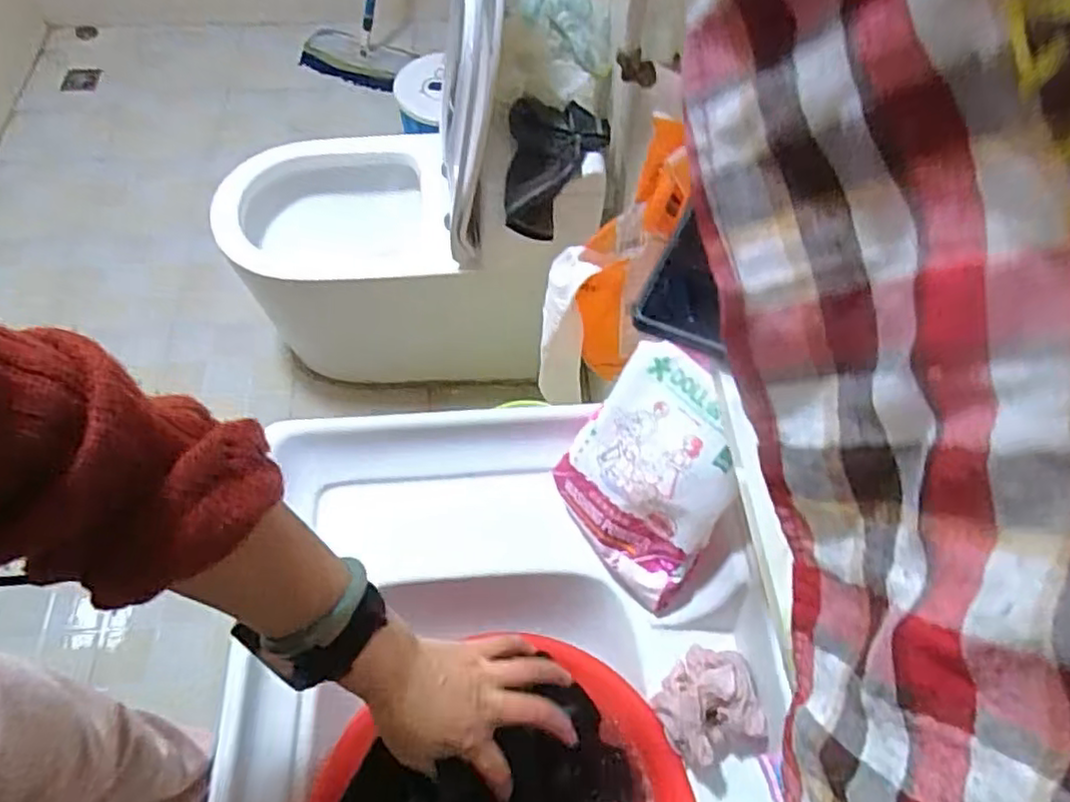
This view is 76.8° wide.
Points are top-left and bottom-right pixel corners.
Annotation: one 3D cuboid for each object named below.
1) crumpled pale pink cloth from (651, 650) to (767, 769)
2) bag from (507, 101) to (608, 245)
[{"bbox_3d":[0.149,0.262,0.582,0.082,0.057,0.087,-6,60,-6],"label":"crumpled pale pink cloth"},{"bbox_3d":[0.033,-0.369,1.066,0.151,0.129,0.171,3,60,-1],"label":"bag"}]

